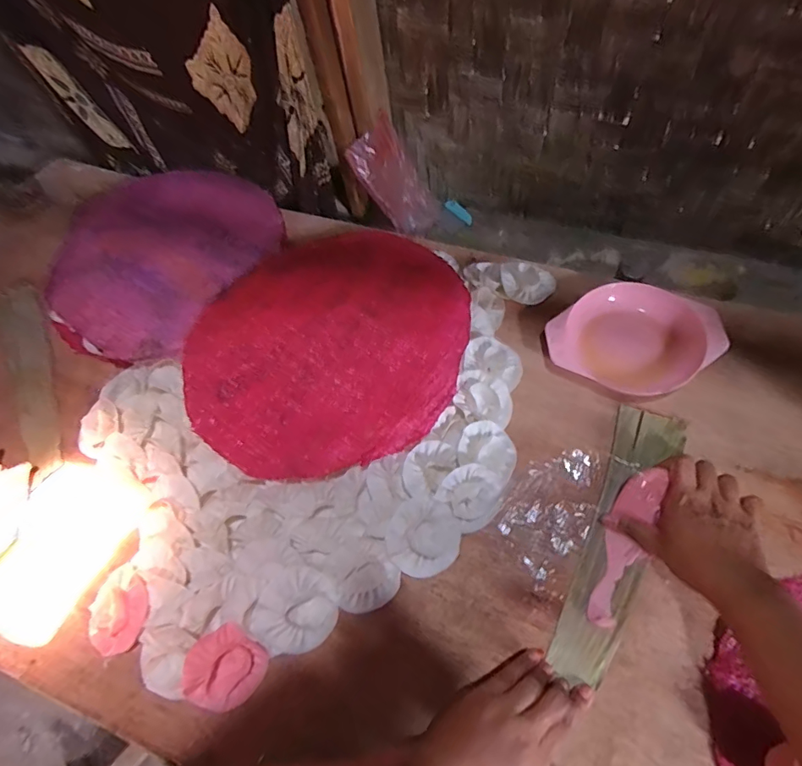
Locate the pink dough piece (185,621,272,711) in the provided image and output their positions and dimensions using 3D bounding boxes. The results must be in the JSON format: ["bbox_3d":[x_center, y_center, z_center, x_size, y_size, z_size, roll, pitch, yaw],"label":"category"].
[{"bbox_3d":[-0.159,0.256,0.424,0.061,0.024,0.067,37,70,16],"label":"pink dough piece"}]

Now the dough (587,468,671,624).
[{"bbox_3d":[0.214,0.155,0.456,0.034,0.022,0.153,24,78,11],"label":"dough"}]

